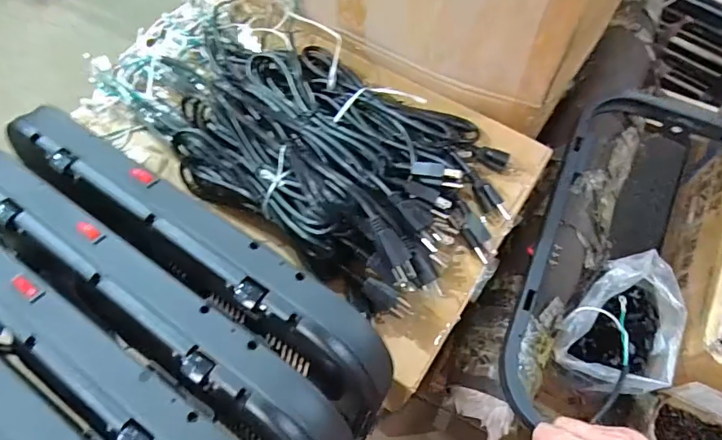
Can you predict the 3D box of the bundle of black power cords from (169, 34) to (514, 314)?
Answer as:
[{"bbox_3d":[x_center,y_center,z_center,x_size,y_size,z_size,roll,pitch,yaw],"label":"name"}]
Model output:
[{"bbox_3d":[-0.040,-0.101,0.529,0.428,0.087,0.261,33,68,17],"label":"bundle of black power cords"}]

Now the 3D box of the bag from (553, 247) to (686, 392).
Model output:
[{"bbox_3d":[0.341,0.151,0.629,0.125,0.140,0.179,32,68,16],"label":"bag"}]

